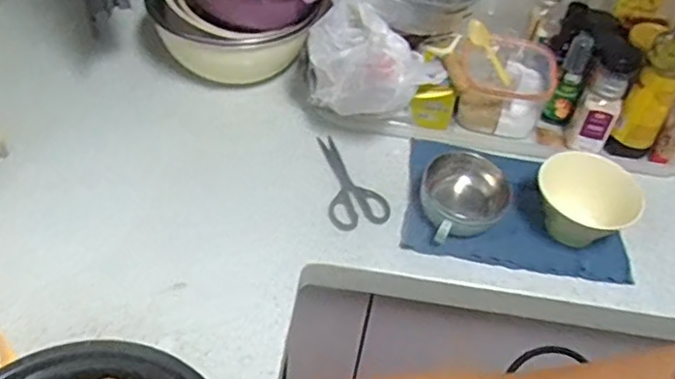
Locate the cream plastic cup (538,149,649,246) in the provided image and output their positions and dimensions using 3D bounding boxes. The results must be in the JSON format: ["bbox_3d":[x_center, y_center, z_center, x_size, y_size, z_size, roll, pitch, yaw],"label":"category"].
[{"bbox_3d":[0.307,0.020,0.818,0.120,0.090,0.118,3,47,-4],"label":"cream plastic cup"}]

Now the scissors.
[{"bbox_3d":[0.016,-0.015,0.887,0.075,0.007,0.164,-7,48,-13],"label":"scissors"}]

